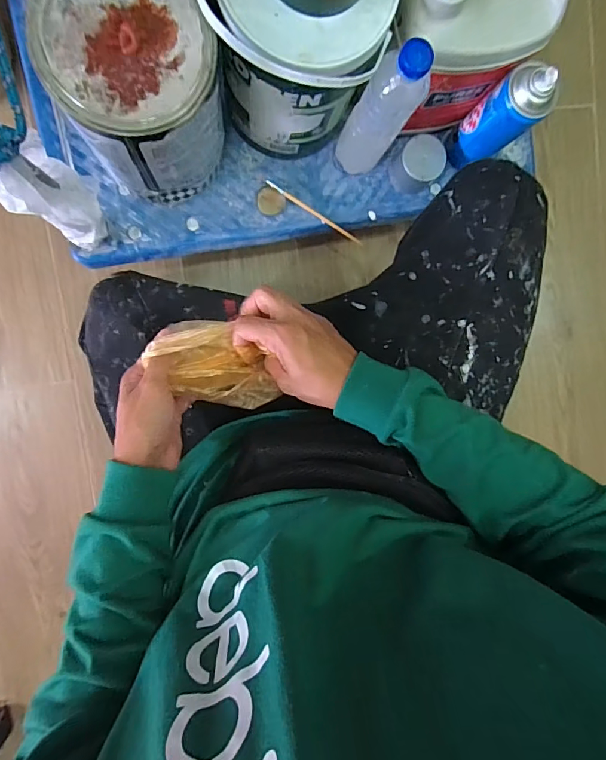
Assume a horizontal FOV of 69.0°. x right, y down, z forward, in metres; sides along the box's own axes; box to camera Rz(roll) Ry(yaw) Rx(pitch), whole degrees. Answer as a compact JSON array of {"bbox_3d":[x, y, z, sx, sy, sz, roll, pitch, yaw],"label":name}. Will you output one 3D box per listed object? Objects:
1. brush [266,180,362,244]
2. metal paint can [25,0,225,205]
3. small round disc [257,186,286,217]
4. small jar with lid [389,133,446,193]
[{"bbox_3d":[0.018,-0.237,0.624,0.157,0.010,0.011,28,90,-9],"label":"brush"},{"bbox_3d":[-0.172,-0.306,0.491,0.147,0.206,0.151,-1,94,-9],"label":"metal paint can"},{"bbox_3d":[-0.045,-0.247,0.613,0.039,0.009,0.033,29,89,-10],"label":"small round disc"},{"bbox_3d":[0.159,-0.298,0.612,0.059,0.060,0.055,44,87,-9],"label":"small jar with lid"}]

